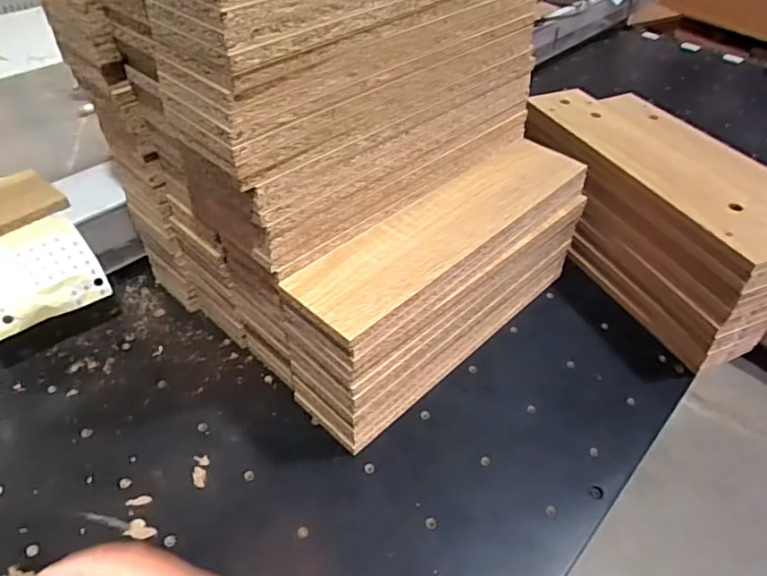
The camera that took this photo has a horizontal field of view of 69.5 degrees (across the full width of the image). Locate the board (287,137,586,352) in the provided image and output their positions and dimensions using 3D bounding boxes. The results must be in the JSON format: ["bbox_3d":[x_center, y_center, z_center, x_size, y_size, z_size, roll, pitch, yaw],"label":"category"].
[{"bbox_3d":[0.071,-0.066,0.561,0.091,0.016,0.372,35,53,30],"label":"board"}]

